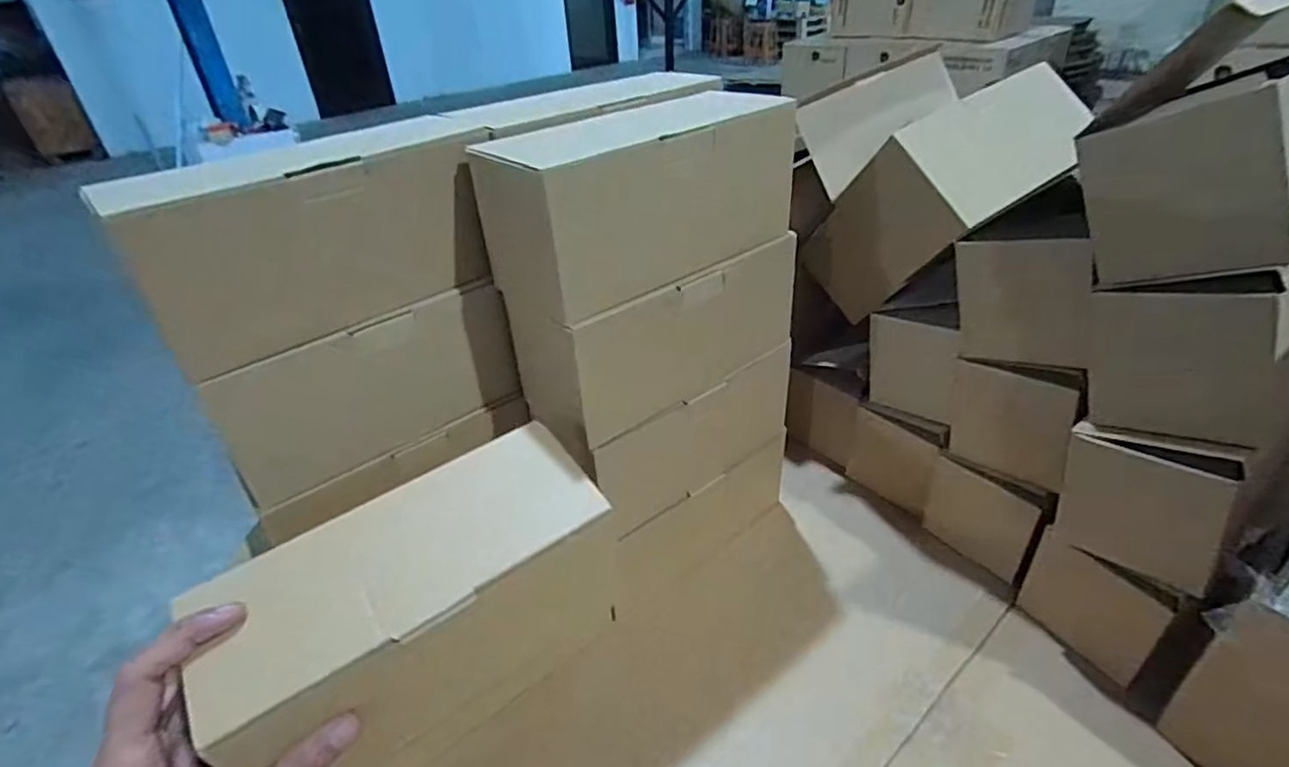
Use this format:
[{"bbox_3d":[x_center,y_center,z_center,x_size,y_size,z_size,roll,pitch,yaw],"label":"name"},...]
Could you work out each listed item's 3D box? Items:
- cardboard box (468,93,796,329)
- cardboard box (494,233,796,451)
[{"bbox_3d":[0.003,-0.136,0.434,0.219,0.101,0.098,-24,39,-26],"label":"cardboard box"},{"bbox_3d":[0.010,-0.050,0.489,0.227,0.095,0.095,-25,39,-28],"label":"cardboard box"}]

